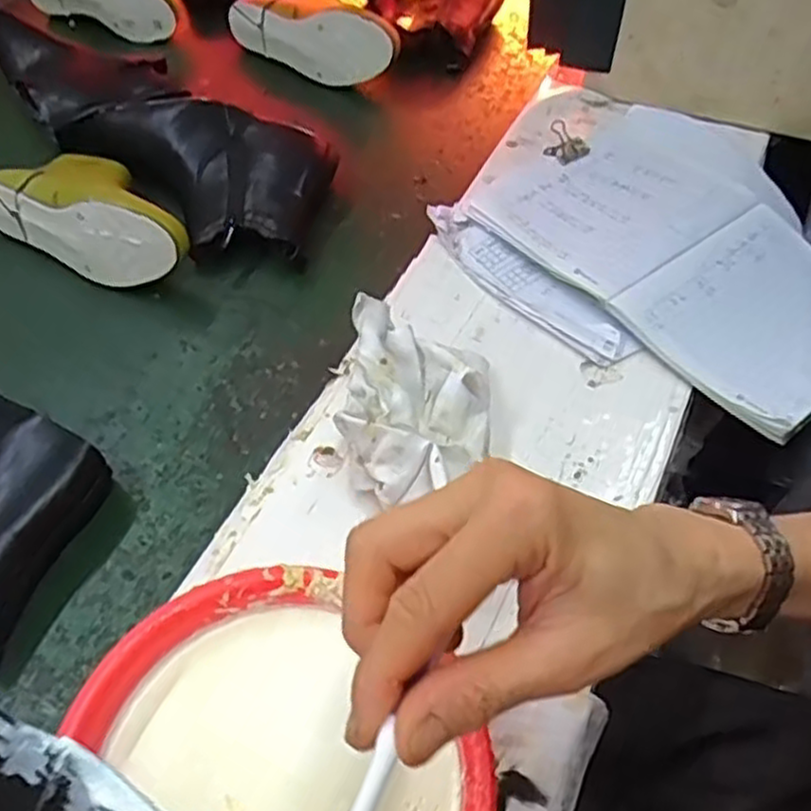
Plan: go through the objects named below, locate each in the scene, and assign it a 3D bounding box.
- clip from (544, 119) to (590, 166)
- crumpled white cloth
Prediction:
[{"bbox_3d":[0.144,-0.238,0.683,0.026,0.022,0.038,-38,59,-23],"label":"clip"},{"bbox_3d":[0.007,0.004,0.490,0.094,0.067,0.136,3,53,5],"label":"crumpled white cloth"}]

